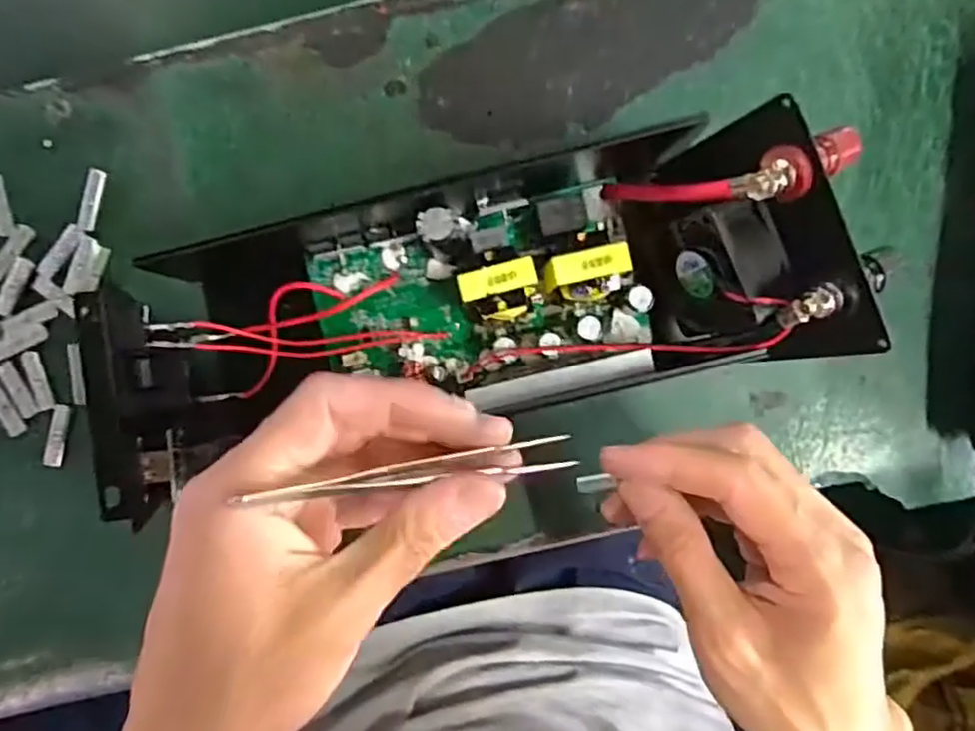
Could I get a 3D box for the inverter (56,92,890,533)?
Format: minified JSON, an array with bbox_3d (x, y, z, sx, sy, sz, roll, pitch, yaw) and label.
[{"bbox_3d":[-0.018,-0.028,0.277,0.299,0.082,0.119,-14,88,2],"label":"inverter"}]

